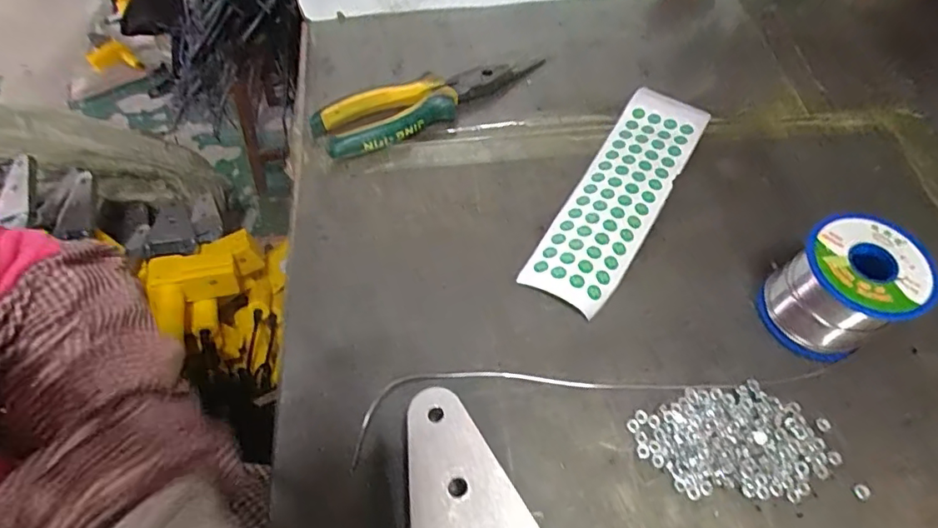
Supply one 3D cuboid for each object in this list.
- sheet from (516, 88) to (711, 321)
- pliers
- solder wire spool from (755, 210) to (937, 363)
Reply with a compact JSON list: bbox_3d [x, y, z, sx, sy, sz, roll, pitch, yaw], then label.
[{"bbox_3d":[0.112,-0.055,0.389,0.059,0.010,0.207,29,63,16],"label":"sheet"},{"bbox_3d":[-0.027,-0.129,0.428,0.190,0.025,0.047,-21,61,-12],"label":"pliers"},{"bbox_3d":[0.223,0.014,0.316,0.065,0.061,0.062,-19,61,-11],"label":"solder wire spool"}]

